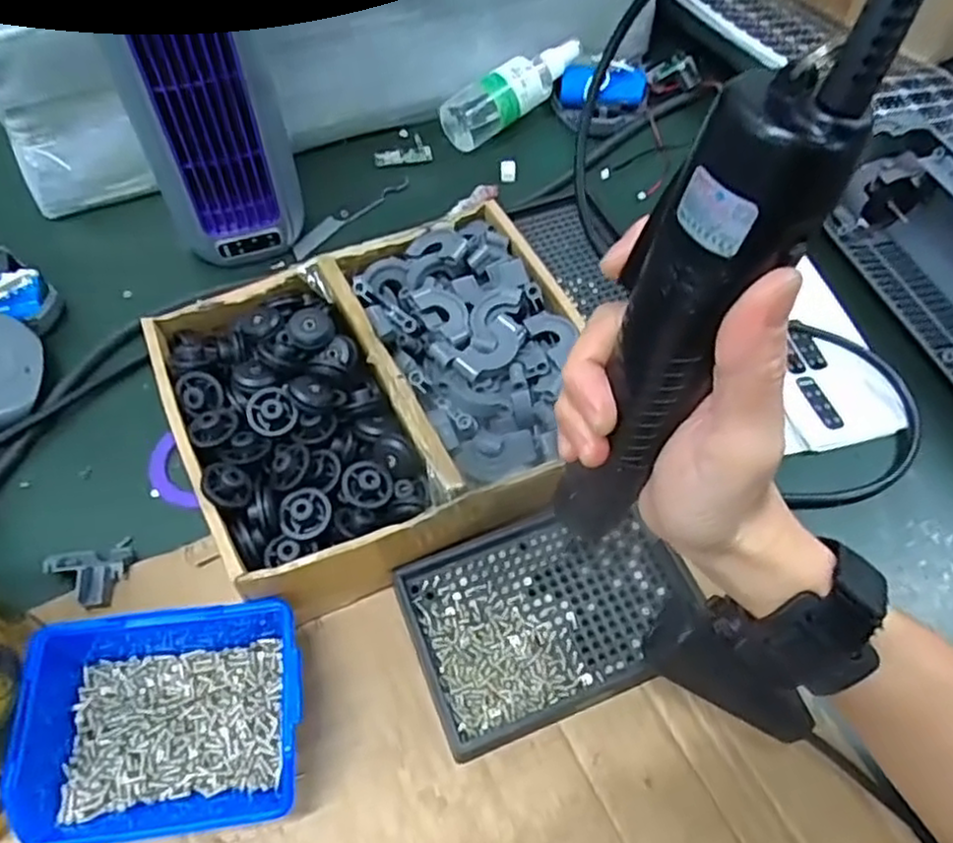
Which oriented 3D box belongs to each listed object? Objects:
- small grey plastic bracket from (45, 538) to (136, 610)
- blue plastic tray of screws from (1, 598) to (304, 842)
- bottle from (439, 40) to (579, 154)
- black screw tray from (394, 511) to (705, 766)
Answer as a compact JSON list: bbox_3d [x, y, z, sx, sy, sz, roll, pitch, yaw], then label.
[{"bbox_3d":[-0.196,0.079,0.362,0.040,0.013,0.037,-17,59,-12],"label":"small grey plastic bracket"},{"bbox_3d":[-0.129,0.126,0.306,0.109,0.045,0.088,-5,57,-5],"label":"blue plastic tray of screws"},{"bbox_3d":[0.030,-0.264,0.562,0.126,0.035,0.043,-37,64,-9],"label":"bottle"},{"bbox_3d":[0.036,0.093,0.349,0.132,0.020,0.093,-18,59,-13],"label":"black screw tray"}]

